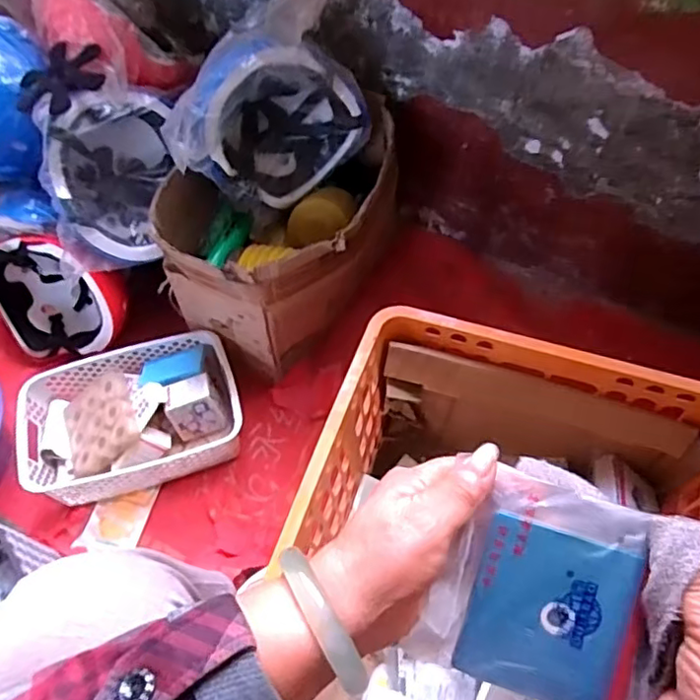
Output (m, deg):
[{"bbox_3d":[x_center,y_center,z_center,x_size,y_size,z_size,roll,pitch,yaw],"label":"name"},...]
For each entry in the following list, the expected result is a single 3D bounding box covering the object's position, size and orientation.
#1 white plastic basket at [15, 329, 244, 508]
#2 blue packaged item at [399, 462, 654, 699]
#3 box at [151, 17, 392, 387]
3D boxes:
[{"bbox_3d":[-0.311,0.091,0.862,0.296,0.085,0.200,-15,59,-6],"label":"white plastic basket"},{"bbox_3d":[0.101,0.124,0.308,0.111,0.011,0.105,13,87,12],"label":"blue packaged item"},{"bbox_3d":[-0.098,-0.224,0.821,0.274,0.333,0.353,20,62,15],"label":"box"}]

